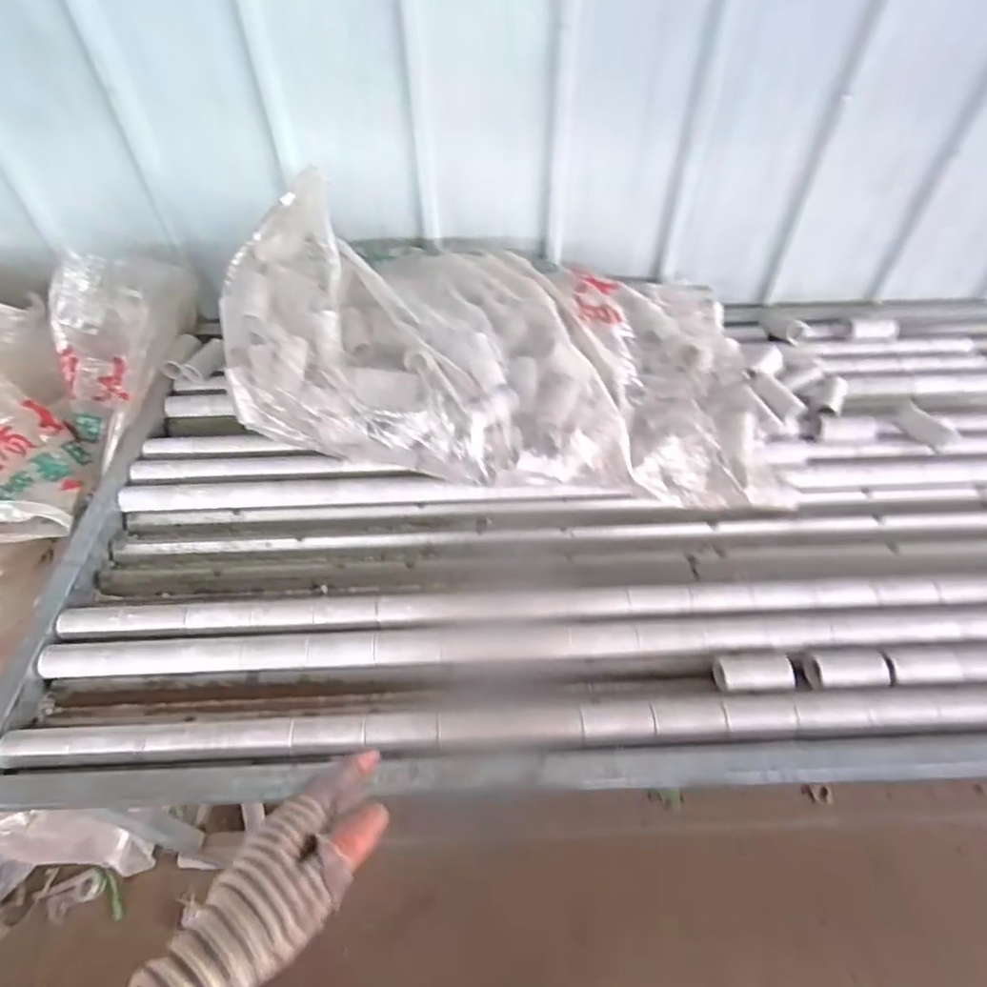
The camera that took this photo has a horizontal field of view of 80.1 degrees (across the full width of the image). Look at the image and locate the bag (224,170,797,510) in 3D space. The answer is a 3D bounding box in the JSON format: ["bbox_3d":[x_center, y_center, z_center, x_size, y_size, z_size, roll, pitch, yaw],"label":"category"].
[{"bbox_3d":[0.019,-0.250,0.904,0.788,0.216,0.457,6,51,3],"label":"bag"}]

